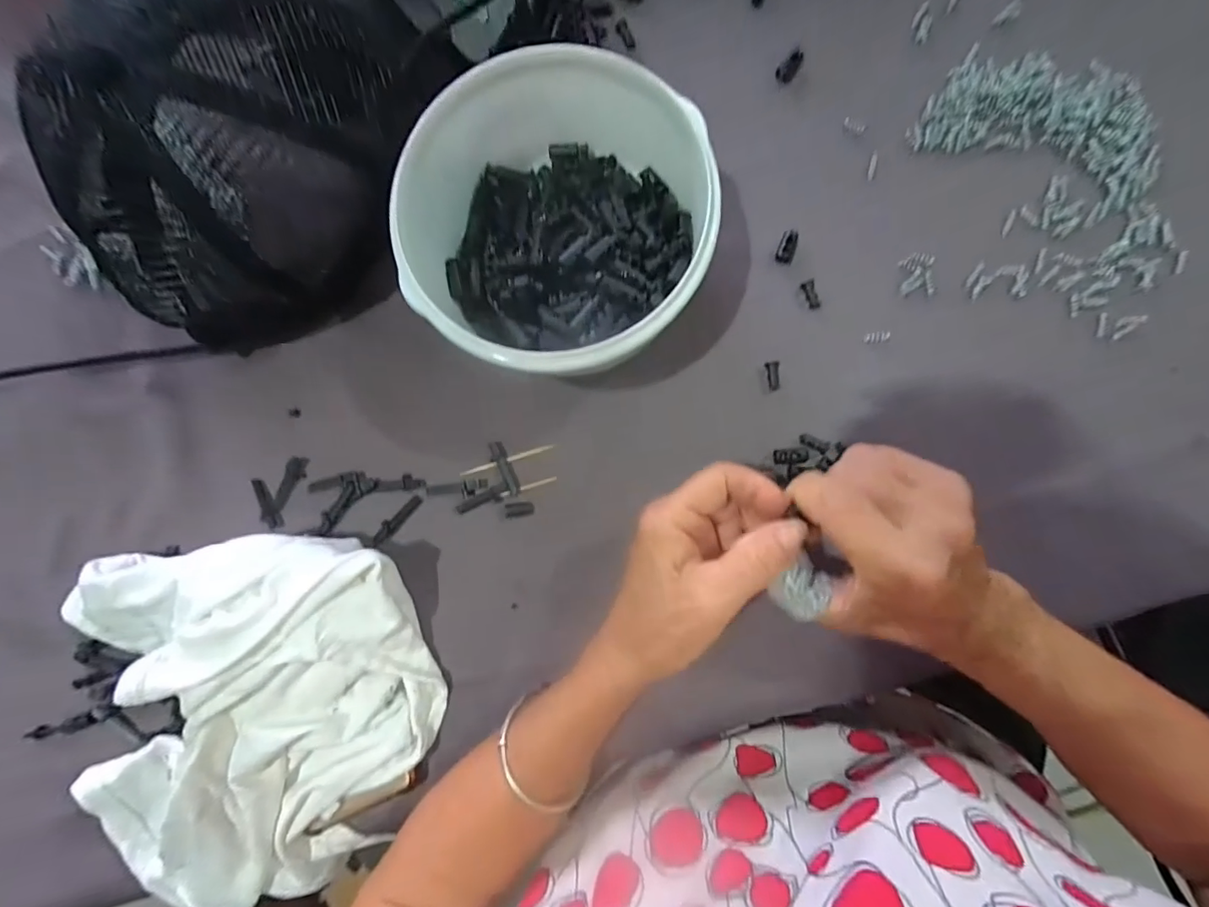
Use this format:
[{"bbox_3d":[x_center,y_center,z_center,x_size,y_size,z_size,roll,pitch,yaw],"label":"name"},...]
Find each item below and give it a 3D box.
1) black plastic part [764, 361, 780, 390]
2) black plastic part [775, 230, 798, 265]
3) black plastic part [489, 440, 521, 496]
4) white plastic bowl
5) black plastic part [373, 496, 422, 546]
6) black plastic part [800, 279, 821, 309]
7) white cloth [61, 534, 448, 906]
[{"bbox_3d":[0.103,-0.047,0.311,0.009,0.004,0.017,-7,87,3],"label":"black plastic part"},{"bbox_3d":[0.113,-0.127,0.316,0.011,0.005,0.020,18,88,4],"label":"black plastic part"},{"bbox_3d":[-0.062,0.009,0.318,0.010,0.004,0.035,-24,86,2],"label":"black plastic part"},{"bbox_3d":[-0.020,-0.124,0.287,0.153,0.078,0.144,0,87,3],"label":"white plastic bowl"},{"bbox_3d":[-0.131,0.042,0.321,0.009,0.004,0.040,43,90,4],"label":"black plastic part"},{"bbox_3d":[0.126,-0.097,0.312,0.008,0.004,0.017,-17,86,2],"label":"black plastic part"},{"bbox_3d":[-0.204,0.158,0.294,0.201,0.053,0.216,1,87,3],"label":"white cloth"}]

